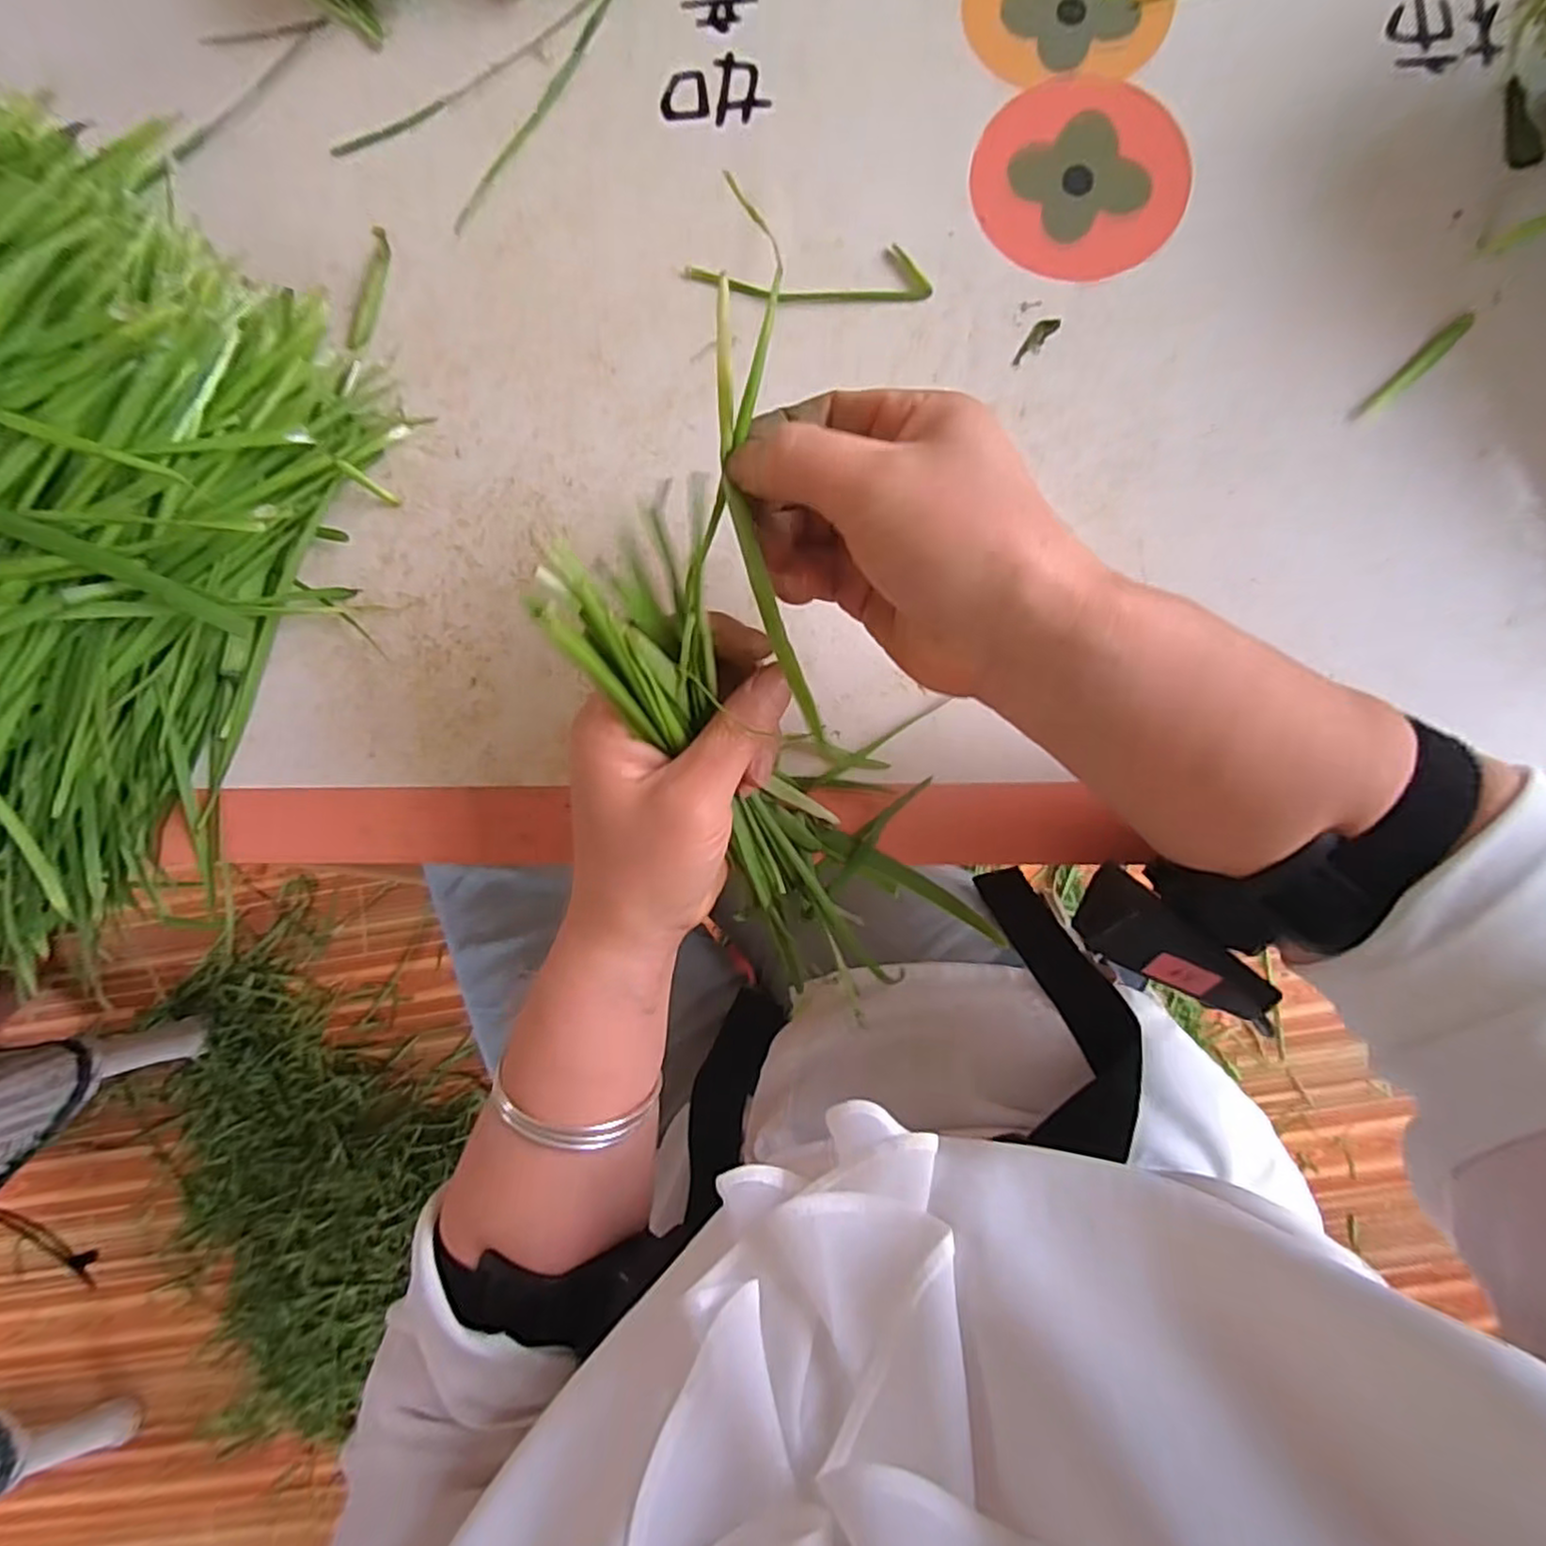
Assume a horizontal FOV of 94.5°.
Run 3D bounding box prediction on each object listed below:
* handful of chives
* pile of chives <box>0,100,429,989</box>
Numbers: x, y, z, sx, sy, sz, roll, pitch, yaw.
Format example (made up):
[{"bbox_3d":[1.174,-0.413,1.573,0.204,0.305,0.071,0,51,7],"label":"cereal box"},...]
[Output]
[{"bbox_3d":[-0.004,0.002,0.268,0.078,0.059,0.210,-41,124,-1],"label":"handful of chives"},{"bbox_3d":[-0.300,-0.083,0.280,0.168,0.107,0.341,26,86,7],"label":"pile of chives"}]

